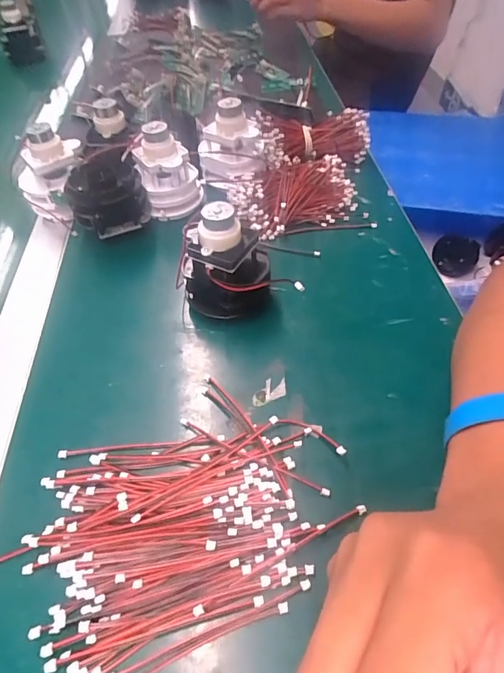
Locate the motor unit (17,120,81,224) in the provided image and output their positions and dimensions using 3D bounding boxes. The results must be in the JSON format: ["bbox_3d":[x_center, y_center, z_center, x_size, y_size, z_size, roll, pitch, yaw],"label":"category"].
[{"bbox_3d":[-0.199,-0.163,0.429,0.052,0.086,0.066,9,50,11],"label":"motor unit"}]

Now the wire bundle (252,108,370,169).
[{"bbox_3d":[0.066,-0.225,0.488,0.128,0.050,0.065,-19,51,-13],"label":"wire bundle"}]

